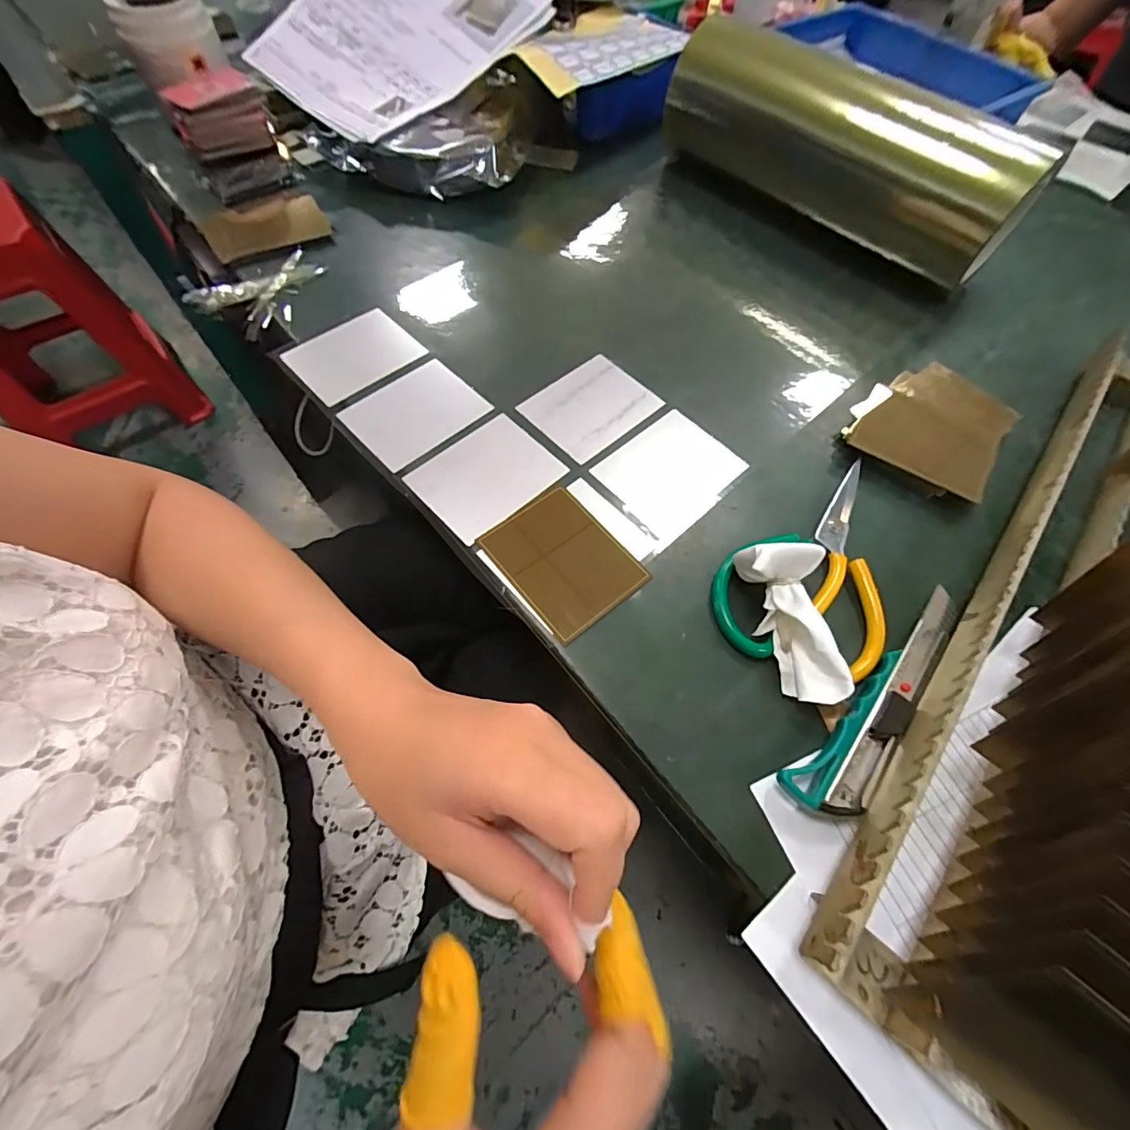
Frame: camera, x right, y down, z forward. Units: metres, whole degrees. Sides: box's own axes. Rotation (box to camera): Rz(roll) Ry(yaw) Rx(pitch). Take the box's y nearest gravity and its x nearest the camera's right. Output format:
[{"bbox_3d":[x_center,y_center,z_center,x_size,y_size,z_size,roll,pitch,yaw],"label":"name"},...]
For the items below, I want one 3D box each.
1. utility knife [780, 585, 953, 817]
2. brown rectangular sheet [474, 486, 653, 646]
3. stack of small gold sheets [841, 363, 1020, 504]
[{"bbox_3d":[0.194,0.080,0.290,0.174,0.016,0.036,-38,70,-19],"label":"utility knife"},{"bbox_3d":[-0.002,-0.004,0.337,0.076,0.006,0.097,-35,69,-18],"label":"brown rectangular sheet"},{"bbox_3d":[0.301,-0.116,0.401,0.105,0.015,0.131,36,67,15],"label":"stack of small gold sheets"}]

